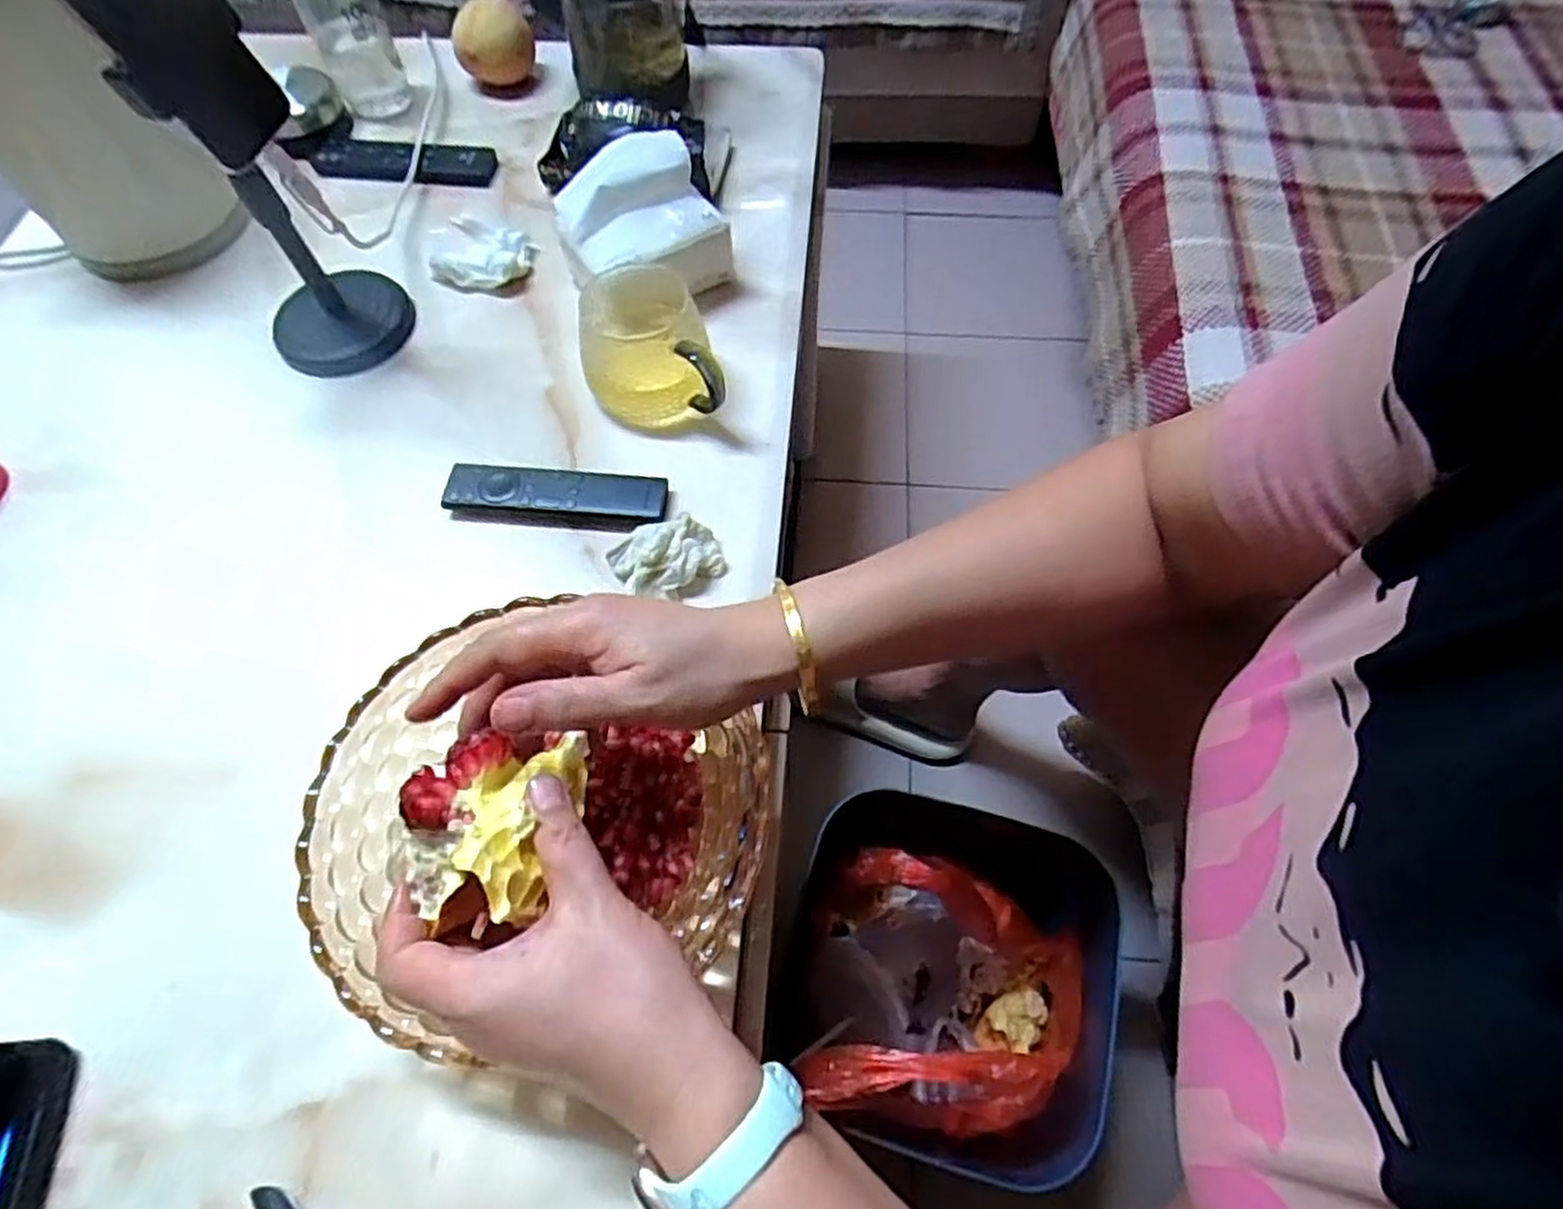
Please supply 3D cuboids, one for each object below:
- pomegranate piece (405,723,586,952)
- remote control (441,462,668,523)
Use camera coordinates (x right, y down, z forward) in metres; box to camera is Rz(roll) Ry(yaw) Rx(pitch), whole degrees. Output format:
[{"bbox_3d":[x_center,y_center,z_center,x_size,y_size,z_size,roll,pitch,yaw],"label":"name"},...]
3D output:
[{"bbox_3d":[-0.124,0.094,0.321,0.063,0.057,0.080,5,63,4],"label":"pomegranate piece"},{"bbox_3d":[-0.162,-0.081,0.547,0.155,0.012,0.035,3,63,3],"label":"remote control"}]

